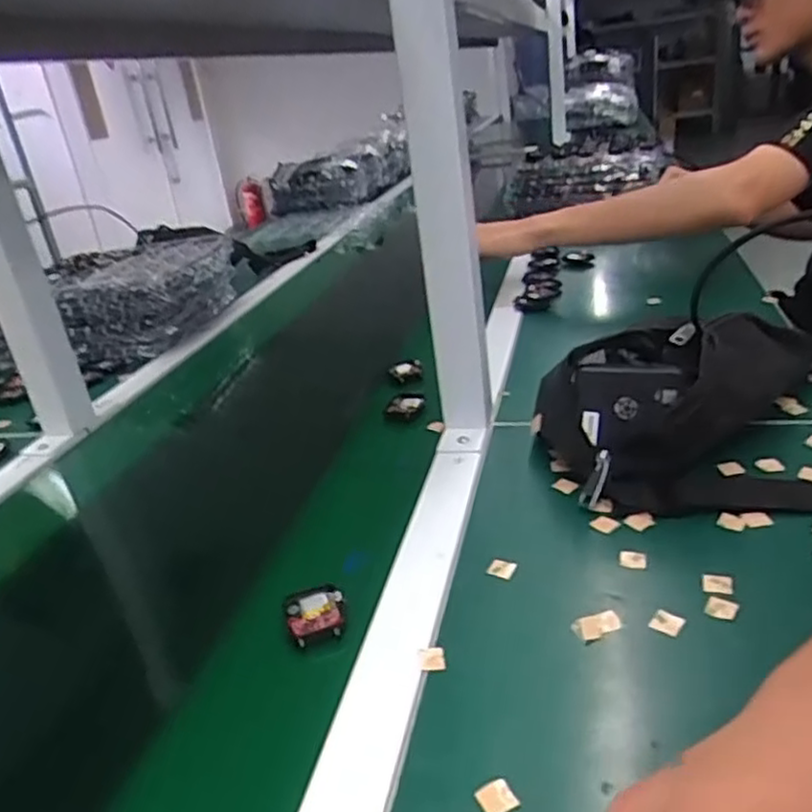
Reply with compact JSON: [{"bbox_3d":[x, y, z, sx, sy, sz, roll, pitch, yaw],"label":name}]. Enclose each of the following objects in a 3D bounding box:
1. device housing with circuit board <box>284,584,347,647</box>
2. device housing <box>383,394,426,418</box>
[{"bbox_3d":[-0.058,0.129,0.447,0.036,0.006,0.046,-13,25,-13],"label":"device housing with circuit board"},{"bbox_3d":[-0.003,0.000,0.715,0.038,0.006,0.052,6,27,26],"label":"device housing"}]

